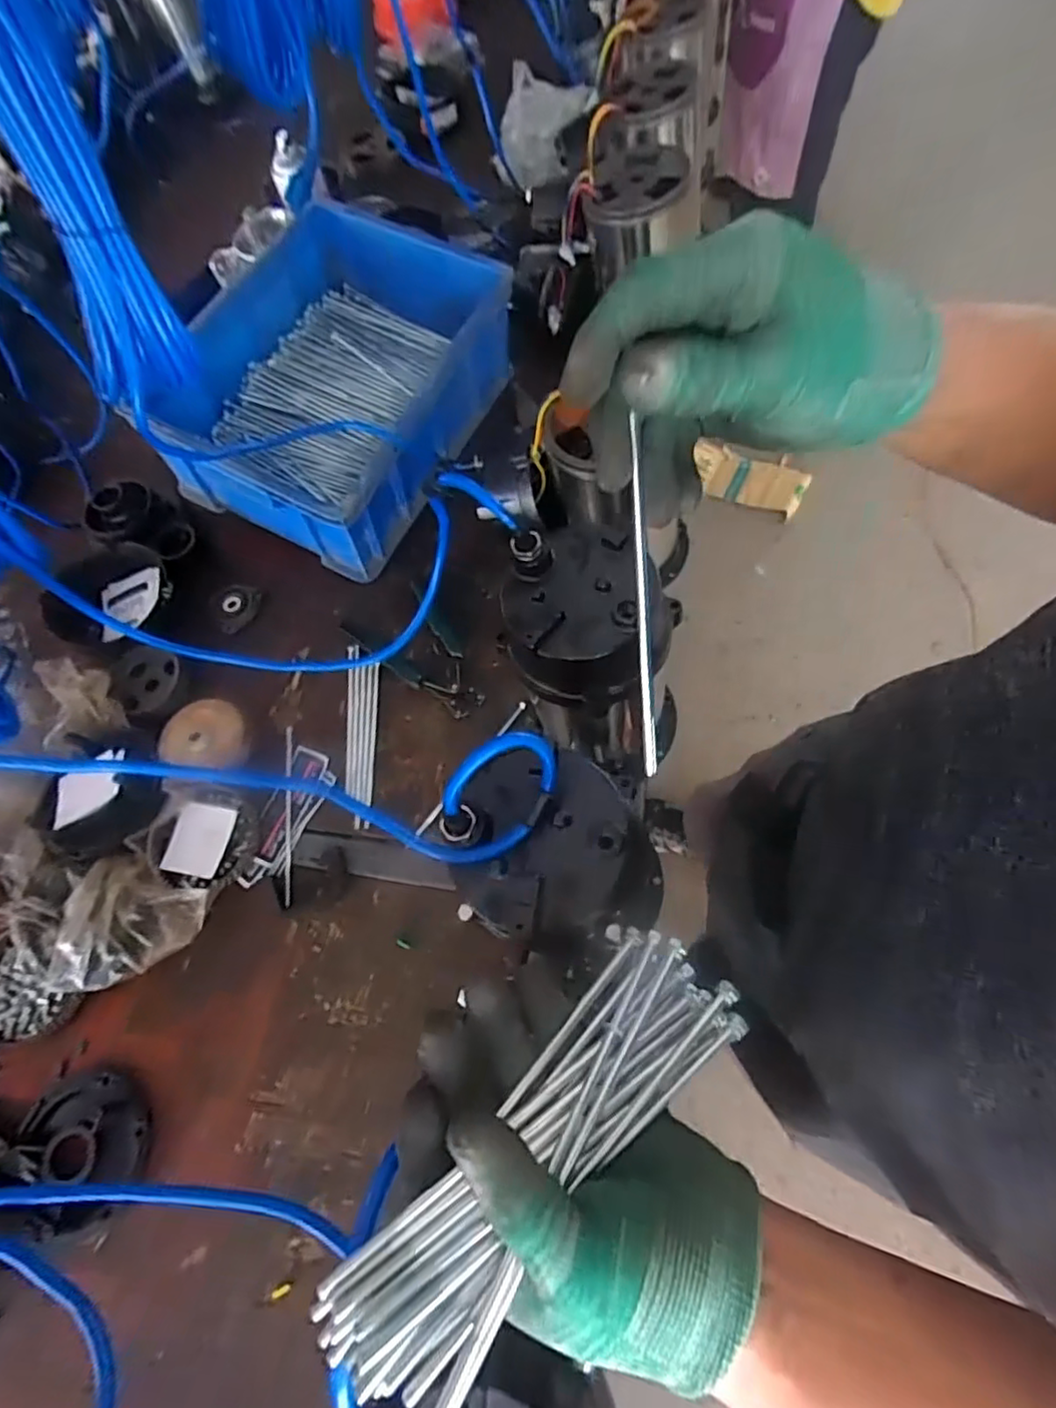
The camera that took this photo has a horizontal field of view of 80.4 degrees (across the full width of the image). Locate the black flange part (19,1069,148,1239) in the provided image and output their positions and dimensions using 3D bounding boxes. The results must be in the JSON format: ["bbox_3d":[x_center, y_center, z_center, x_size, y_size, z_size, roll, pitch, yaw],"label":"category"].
[{"bbox_3d":[-0.384,0.382,0.537,0.099,0.023,0.111,-26,67,-5],"label":"black flange part"}]

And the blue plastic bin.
[{"bbox_3d":[-0.231,-0.394,0.778,0.318,0.132,0.399,22,71,14],"label":"blue plastic bin"}]

